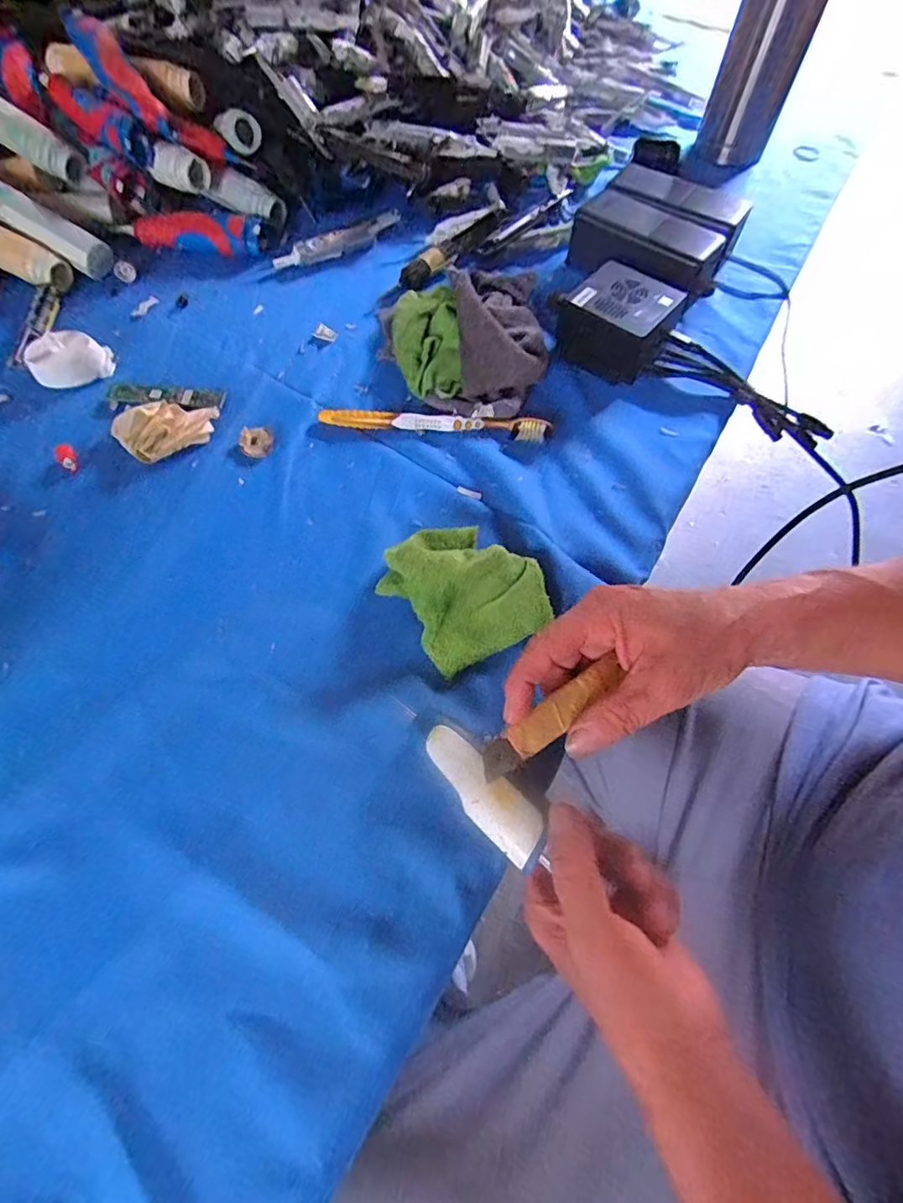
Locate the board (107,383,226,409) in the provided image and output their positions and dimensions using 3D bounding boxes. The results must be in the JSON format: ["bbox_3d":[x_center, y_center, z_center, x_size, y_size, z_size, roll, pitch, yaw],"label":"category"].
[{"bbox_3d":[-0.236,-0.169,0.440,0.097,0.004,0.023,4,64,2],"label":"board"}]

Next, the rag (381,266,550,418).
[{"bbox_3d":[0.011,-0.232,0.455,0.138,0.038,0.174,-3,64,-2],"label":"rag"}]

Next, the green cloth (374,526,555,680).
[{"bbox_3d":[0.006,-0.014,0.345,0.088,0.045,0.106,-37,70,-17],"label":"green cloth"}]

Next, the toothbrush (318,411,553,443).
[{"bbox_3d":[-0.014,-0.144,0.424,0.181,0.014,0.019,8,65,3],"label":"toothbrush"}]

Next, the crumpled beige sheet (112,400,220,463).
[{"bbox_3d":[-0.222,-0.136,0.415,0.076,0.024,0.040,-20,66,-10],"label":"crumpled beige sheet"}]

